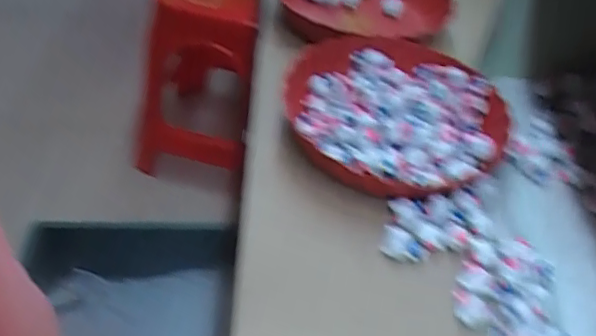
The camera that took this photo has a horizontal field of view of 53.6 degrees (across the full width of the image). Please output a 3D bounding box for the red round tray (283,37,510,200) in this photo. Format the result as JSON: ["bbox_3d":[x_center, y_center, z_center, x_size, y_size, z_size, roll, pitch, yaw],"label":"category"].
[{"bbox_3d":[0.099,-0.064,0.637,0.228,0.050,0.243,-19,49,-25],"label":"red round tray"}]

